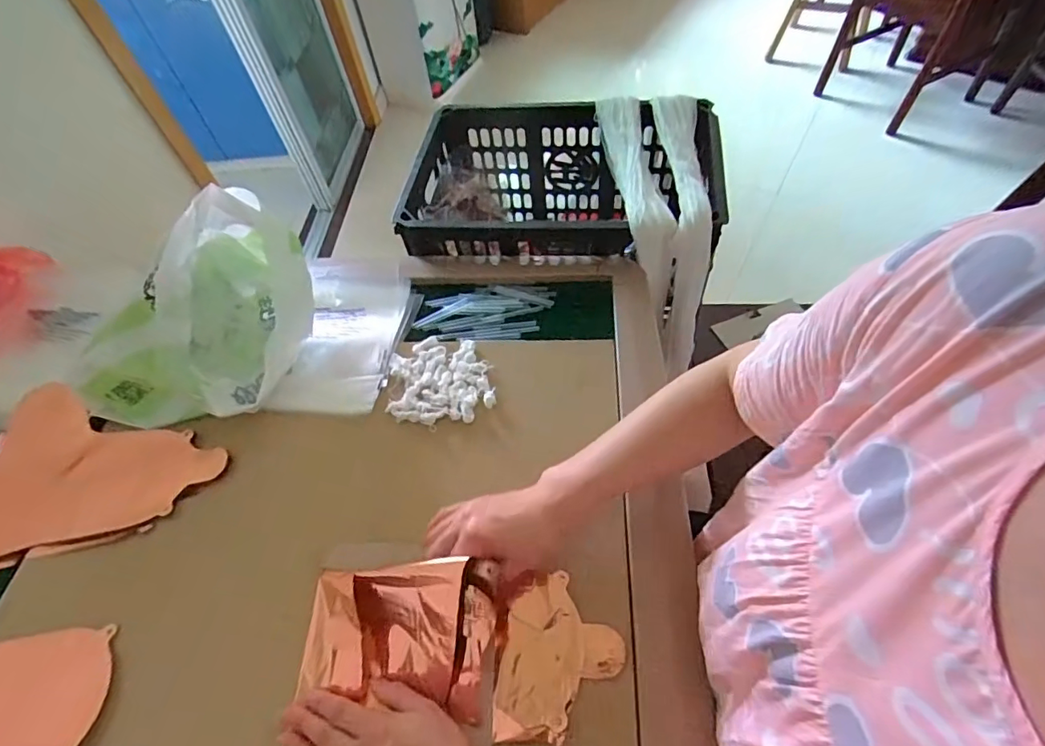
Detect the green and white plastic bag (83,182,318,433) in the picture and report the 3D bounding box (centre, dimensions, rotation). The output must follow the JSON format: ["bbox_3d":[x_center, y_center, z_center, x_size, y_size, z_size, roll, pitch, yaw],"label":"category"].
[{"bbox_3d":[-0.366,-0.074,0.580,0.176,0.153,0.255,16,57,15],"label":"green and white plastic bag"}]

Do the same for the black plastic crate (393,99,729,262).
[{"bbox_3d":[0.062,-0.251,0.825,0.450,0.218,0.316,3,55,8],"label":"black plastic crate"}]

